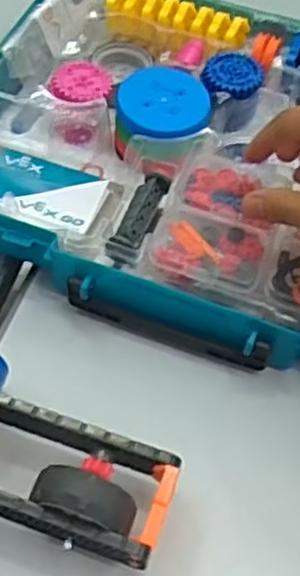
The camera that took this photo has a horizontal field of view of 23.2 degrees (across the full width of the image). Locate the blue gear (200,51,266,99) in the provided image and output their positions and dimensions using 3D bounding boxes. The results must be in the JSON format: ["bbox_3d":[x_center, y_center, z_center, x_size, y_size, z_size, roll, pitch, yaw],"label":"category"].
[{"bbox_3d":[0.056,-0.144,0.498,0.042,0.012,0.040,2,55,-3],"label":"blue gear"}]

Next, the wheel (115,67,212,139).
[{"bbox_3d":[0.009,-0.121,0.479,0.061,0.011,0.062,2,55,-3],"label":"wheel"}]

